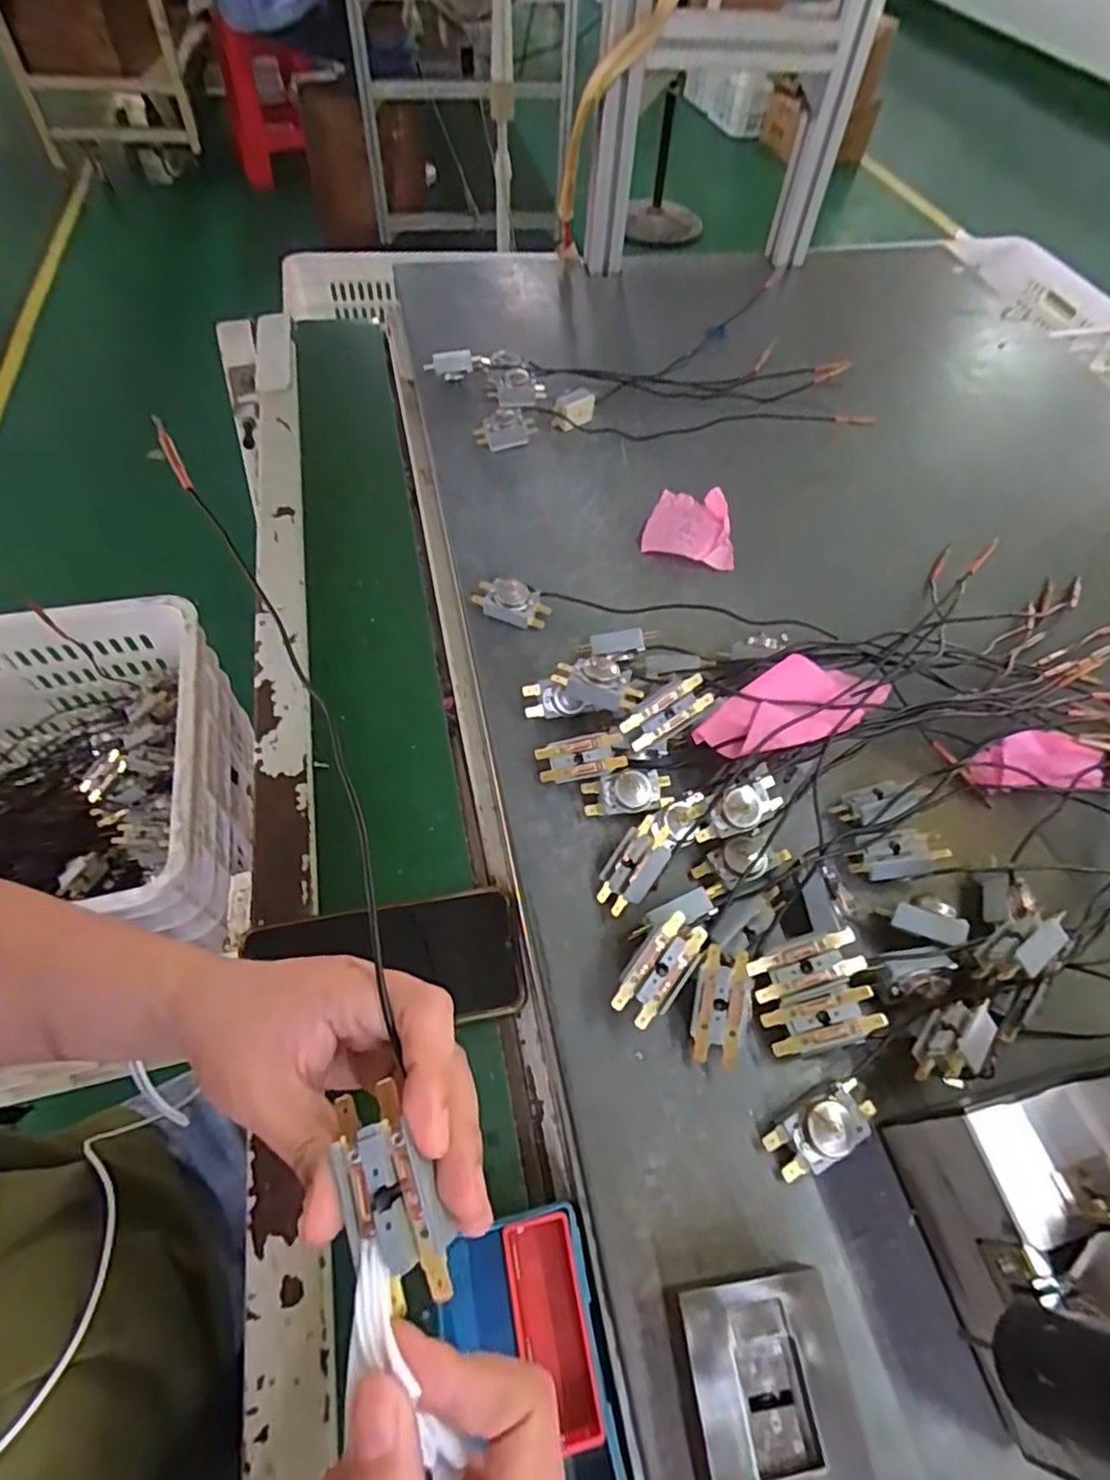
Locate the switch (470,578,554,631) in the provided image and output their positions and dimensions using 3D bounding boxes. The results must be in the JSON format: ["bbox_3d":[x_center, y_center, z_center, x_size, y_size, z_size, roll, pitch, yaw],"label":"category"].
[{"bbox_3d":[-0.035,-0.105,0.522,0.057,0.025,0.028,23,59,11],"label":"switch"}]

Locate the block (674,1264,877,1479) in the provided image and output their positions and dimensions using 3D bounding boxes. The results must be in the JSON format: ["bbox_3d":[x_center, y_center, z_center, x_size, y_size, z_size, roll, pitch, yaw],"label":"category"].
[{"bbox_3d":[0.088,0.278,0.282,0.068,0.027,0.081,-5,58,-6],"label":"block"}]

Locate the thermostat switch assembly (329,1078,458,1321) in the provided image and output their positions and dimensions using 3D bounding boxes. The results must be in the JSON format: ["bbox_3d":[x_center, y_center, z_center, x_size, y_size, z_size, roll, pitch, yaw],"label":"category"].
[{"bbox_3d":[-0.051,0.138,0.200,0.027,0.011,0.058,-24,71,-18],"label":"thermostat switch assembly"}]

